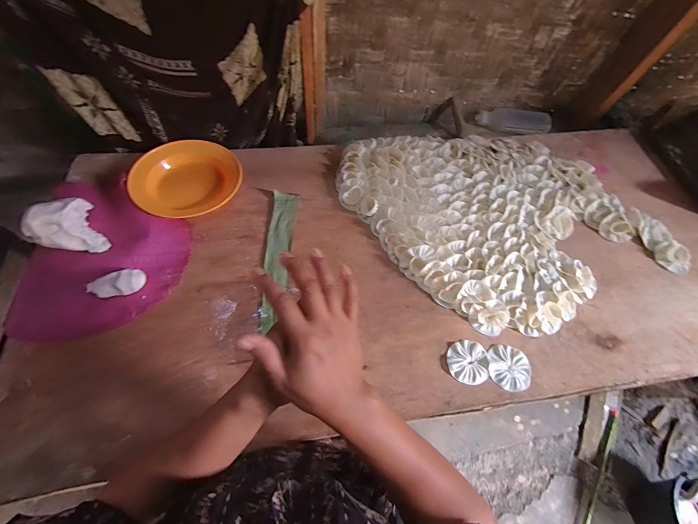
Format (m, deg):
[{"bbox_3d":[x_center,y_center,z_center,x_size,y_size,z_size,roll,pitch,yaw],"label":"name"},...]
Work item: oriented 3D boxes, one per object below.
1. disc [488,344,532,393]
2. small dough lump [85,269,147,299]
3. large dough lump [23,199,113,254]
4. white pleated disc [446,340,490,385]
[{"bbox_3d":[0.290,0.190,0.550,0.077,0.004,0.077,2,62,-3],"label":"disc"},{"bbox_3d":[-0.408,0.041,0.541,0.082,0.029,0.038,-22,66,-14],"label":"small dough lump"},{"bbox_3d":[-0.517,-0.070,0.563,0.111,0.077,0.089,1,62,-3],"label":"large dough lump"},{"bbox_3d":[0.215,0.179,0.551,0.073,0.004,0.073,2,62,-3],"label":"white pleated disc"}]

